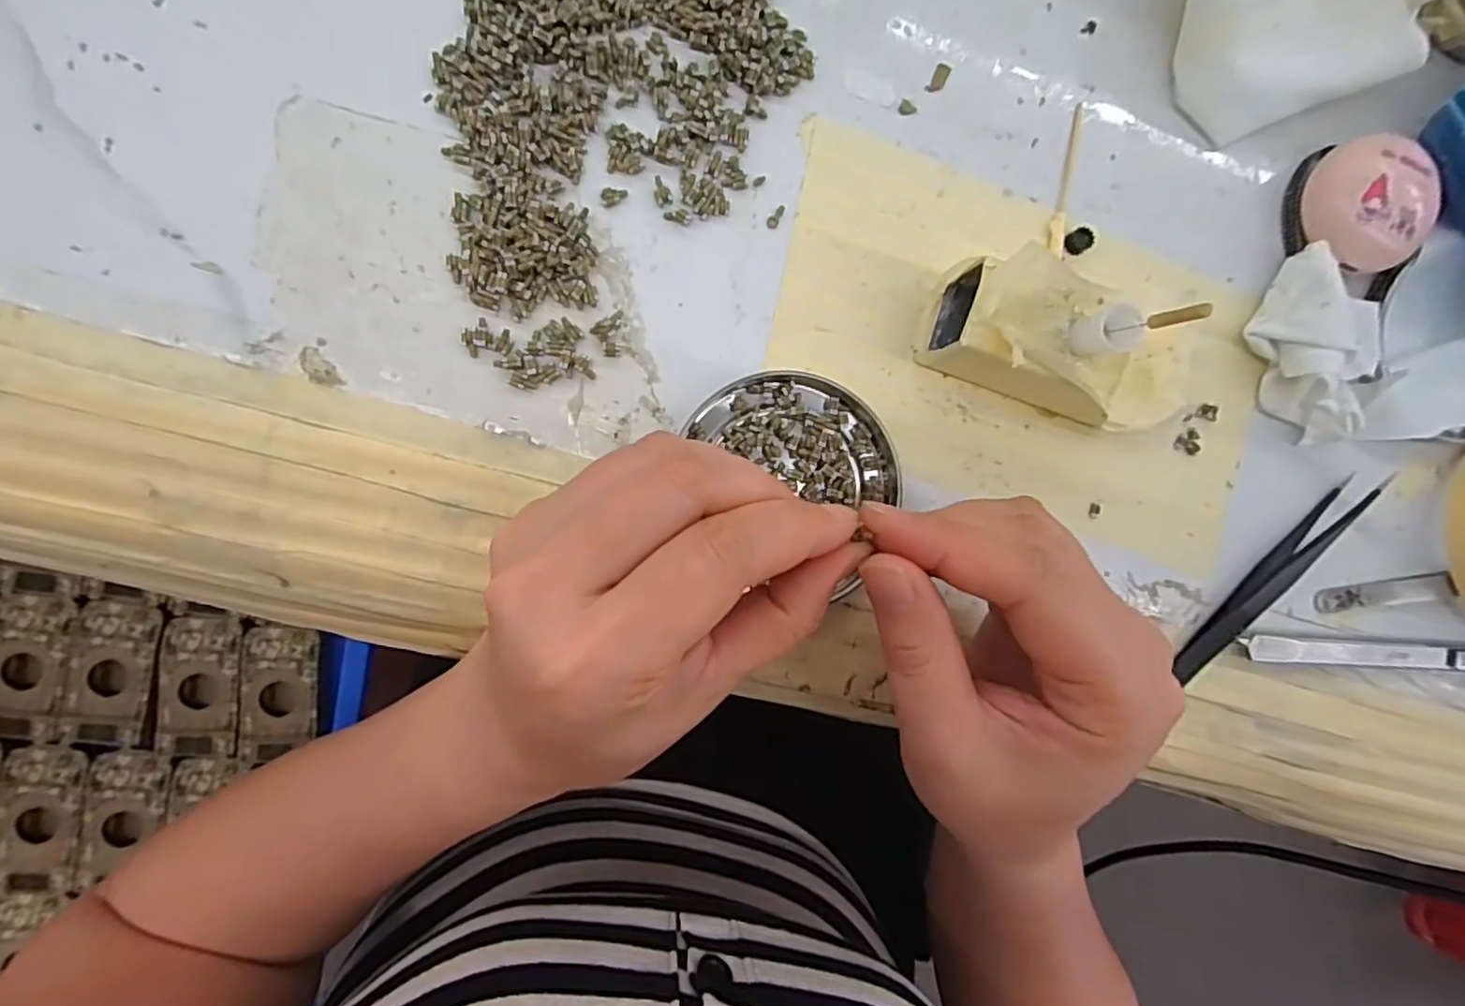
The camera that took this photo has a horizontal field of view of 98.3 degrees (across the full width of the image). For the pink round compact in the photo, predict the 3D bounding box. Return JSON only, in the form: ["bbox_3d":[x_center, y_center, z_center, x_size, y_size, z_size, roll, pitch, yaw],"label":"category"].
[{"bbox_3d":[0.241,-0.111,0.241,0.043,0.023,0.044,0,92,-9],"label":"pink round compact"}]

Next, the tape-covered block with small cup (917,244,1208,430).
[{"bbox_3d":[0.108,-0.051,0.210,0.083,0.050,0.043,19,89,-9],"label":"tape-covered block with small cup"}]

